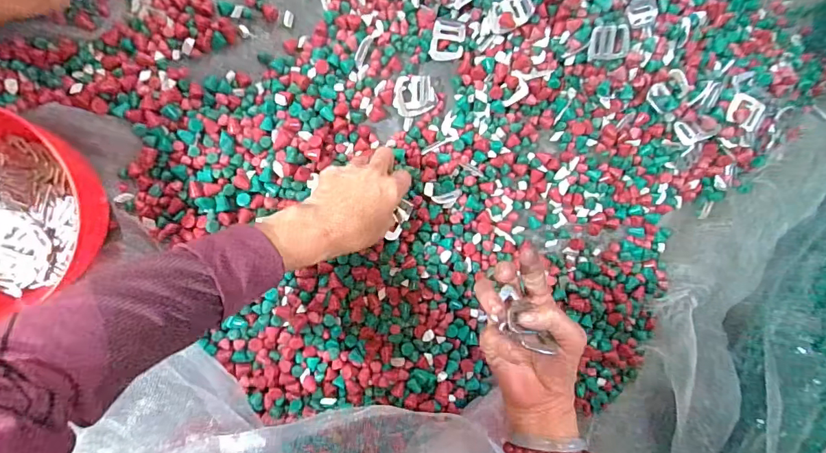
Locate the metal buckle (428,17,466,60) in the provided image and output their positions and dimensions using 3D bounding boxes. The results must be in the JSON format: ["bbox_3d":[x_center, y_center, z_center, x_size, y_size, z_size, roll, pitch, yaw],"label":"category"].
[{"bbox_3d":[0.037,-0.196,0.479,0.035,0.005,0.041,10,92,-8],"label":"metal buckle"}]

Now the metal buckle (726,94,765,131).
[{"bbox_3d":[0.366,-0.126,0.498,0.042,0.008,0.033,20,107,-10],"label":"metal buckle"}]

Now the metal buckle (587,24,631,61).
[{"bbox_3d":[0.206,-0.191,0.474,0.043,0.004,0.033,-7,120,-3],"label":"metal buckle"}]

